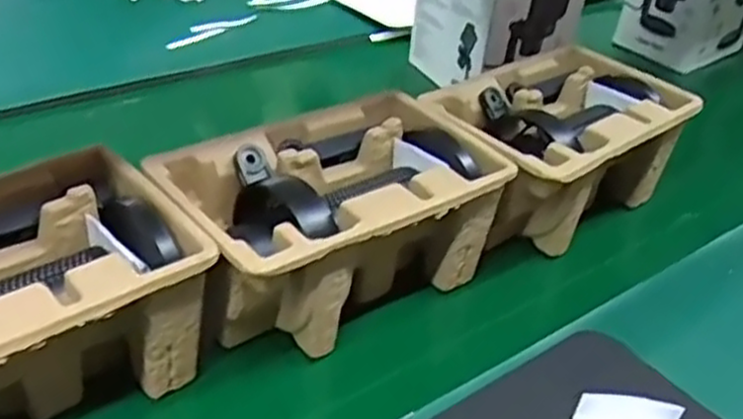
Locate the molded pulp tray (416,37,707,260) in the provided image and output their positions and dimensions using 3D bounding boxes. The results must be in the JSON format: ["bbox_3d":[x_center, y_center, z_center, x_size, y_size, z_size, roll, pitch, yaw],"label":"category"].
[{"bbox_3d":[0.154,-0.050,0.664,0.214,0.099,0.136,-25,41,-33],"label":"molded pulp tray"}]

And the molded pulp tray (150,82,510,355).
[{"bbox_3d":[-0.027,0.009,0.553,0.217,0.100,0.142,-23,40,-31],"label":"molded pulp tray"}]

